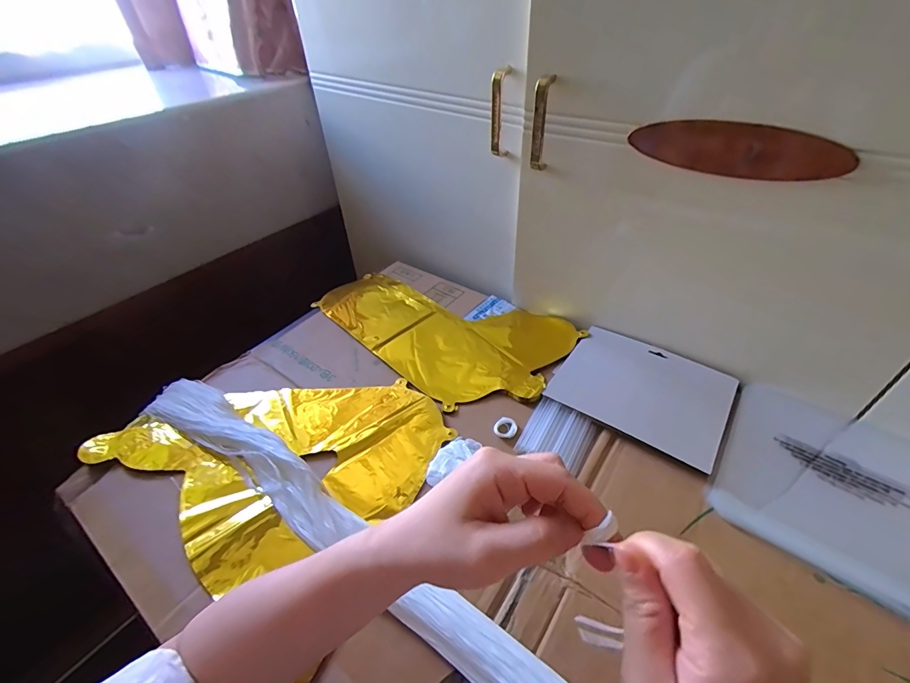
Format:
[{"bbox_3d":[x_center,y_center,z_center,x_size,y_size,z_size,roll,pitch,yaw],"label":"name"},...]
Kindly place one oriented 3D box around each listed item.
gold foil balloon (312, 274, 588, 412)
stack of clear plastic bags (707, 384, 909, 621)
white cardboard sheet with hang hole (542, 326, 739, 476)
[{"bbox_3d":[-0.034,-0.025,0.643,0.397,0.019,0.224,26,50,27],"label":"gold foil balloon"},{"bbox_3d":[0.406,0.146,0.433,0.215,0.010,0.223,27,50,28],"label":"stack of clear plastic bags"},{"bbox_3d":[0.237,0.059,0.528,0.194,0.010,0.155,24,48,25],"label":"white cardboard sheet with hang hole"}]

